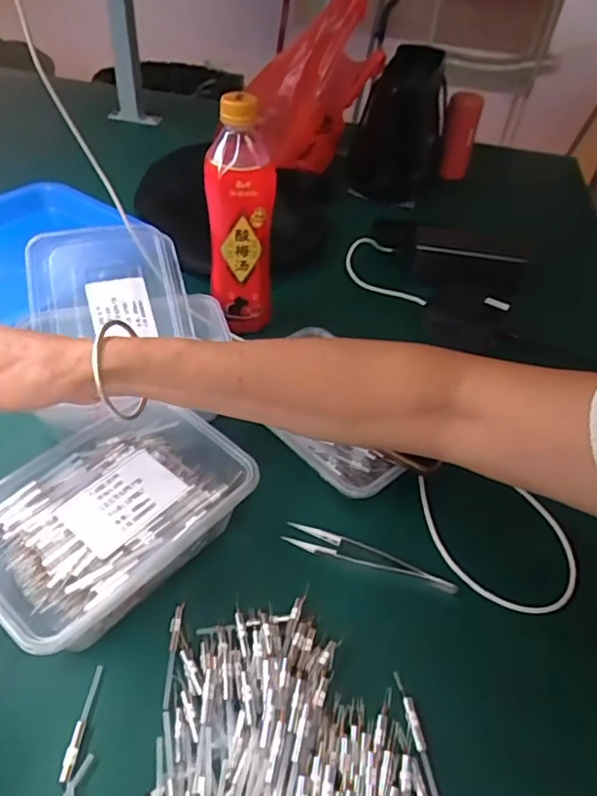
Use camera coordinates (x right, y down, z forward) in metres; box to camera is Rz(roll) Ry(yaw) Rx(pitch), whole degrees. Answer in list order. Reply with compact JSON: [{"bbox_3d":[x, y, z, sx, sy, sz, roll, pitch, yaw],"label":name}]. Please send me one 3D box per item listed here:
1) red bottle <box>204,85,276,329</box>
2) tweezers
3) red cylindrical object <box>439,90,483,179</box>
[{"bbox_3d":[-0.050,-0.159,0.516,0.065,0.203,0.060,19,45,12],"label":"red bottle"},{"bbox_3d":[0.050,0.114,0.403,0.125,0.009,0.017,17,45,10],"label":"tweezers"},{"bbox_3d":[0.244,-0.393,0.850,0.052,0.109,0.040,12,44,5],"label":"red cylindrical object"}]

